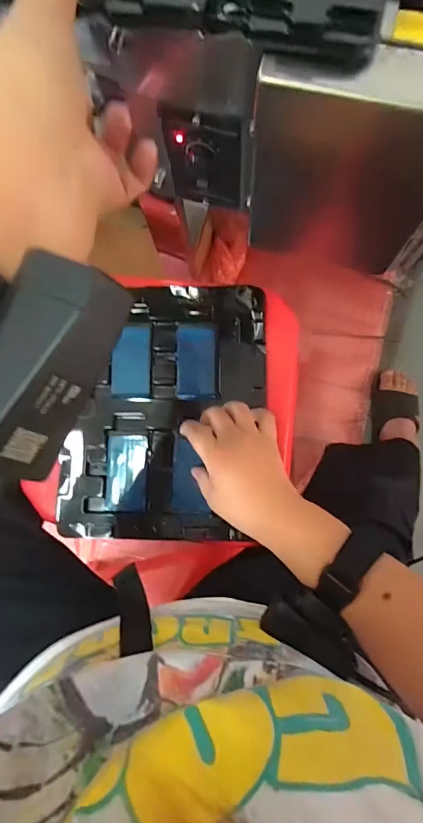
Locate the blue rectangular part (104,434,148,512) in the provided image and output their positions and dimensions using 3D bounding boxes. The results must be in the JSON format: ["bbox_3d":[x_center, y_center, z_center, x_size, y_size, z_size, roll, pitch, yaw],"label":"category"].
[{"bbox_3d":[-0.092,0.066,0.452,0.043,0.004,0.080,2,82,3],"label":"blue rectangular part"}]

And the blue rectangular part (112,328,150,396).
[{"bbox_3d":[-0.090,-0.055,0.469,0.042,0.007,0.078,-1,82,2],"label":"blue rectangular part"}]

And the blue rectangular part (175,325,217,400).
[{"bbox_3d":[-0.017,-0.055,0.466,0.043,0.004,0.082,-1,82,2],"label":"blue rectangular part"}]

